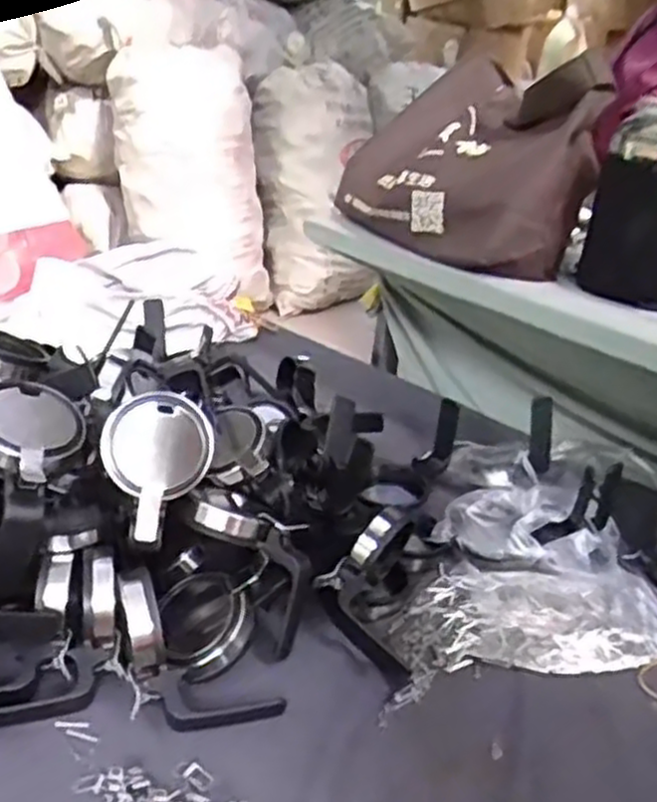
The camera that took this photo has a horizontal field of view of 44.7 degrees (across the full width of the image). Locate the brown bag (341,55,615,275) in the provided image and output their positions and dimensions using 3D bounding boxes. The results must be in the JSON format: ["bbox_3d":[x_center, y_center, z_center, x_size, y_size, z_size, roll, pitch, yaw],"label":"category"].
[{"bbox_3d":[0.148,-0.260,0.860,0.182,0.182,0.276,-3,25,-20],"label":"brown bag"}]

